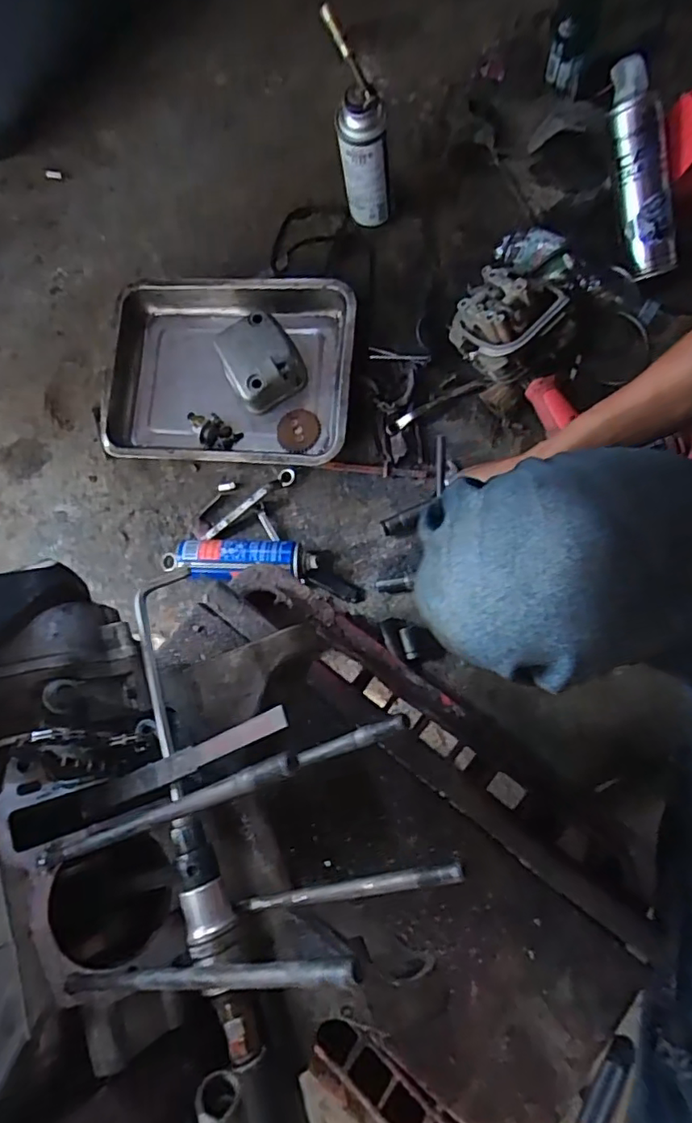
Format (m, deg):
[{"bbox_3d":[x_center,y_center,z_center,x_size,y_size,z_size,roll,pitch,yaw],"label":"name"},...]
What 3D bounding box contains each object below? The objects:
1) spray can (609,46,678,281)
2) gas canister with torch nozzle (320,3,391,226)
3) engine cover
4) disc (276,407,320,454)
[{"bbox_3d":[0.362,-0.479,0.705,0.057,0.052,0.237,-22,111,-5],"label":"spray can"},{"bbox_3d":[0.019,-0.536,0.727,0.081,0.229,0.067,-2,76,0],"label":"gas canister with torch nozzle"},{"bbox_3d":[-0.121,-0.282,0.797,0.102,0.057,0.114,-32,78,-7],"label":"engine cover"},{"bbox_3d":[-0.068,-0.186,0.805,0.061,0.006,0.064,-2,83,14],"label":"disc"}]

